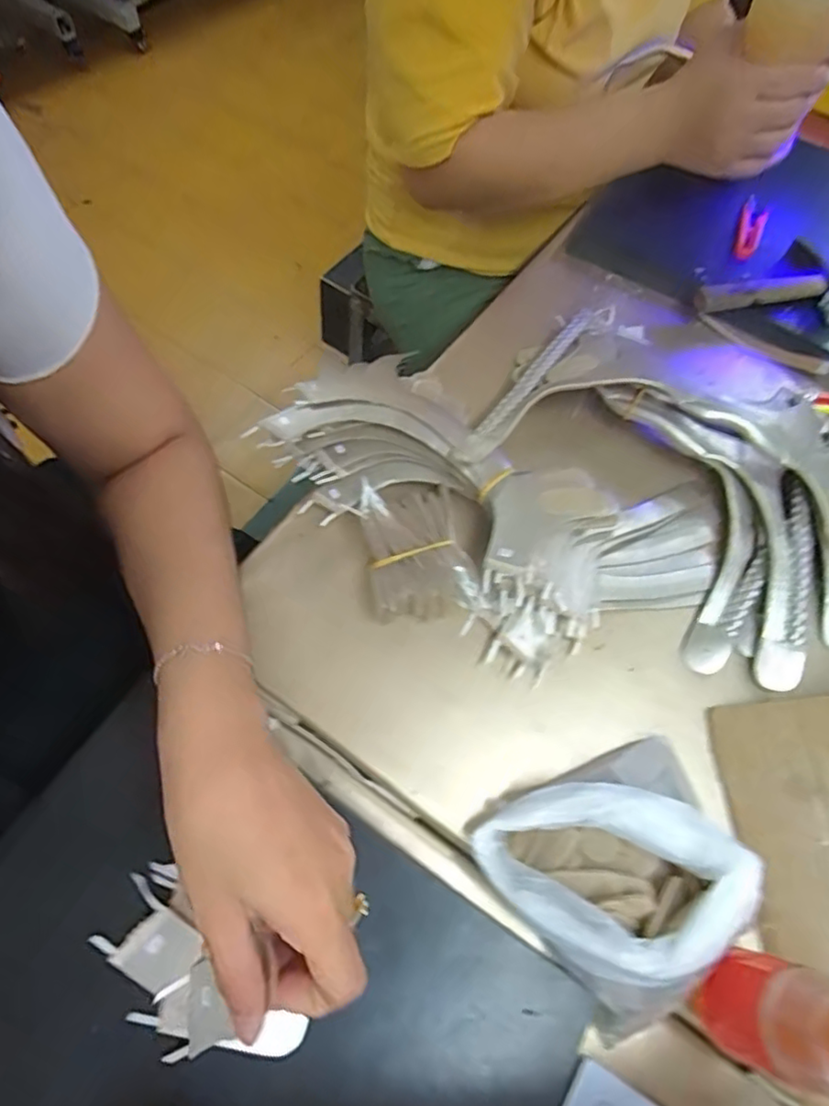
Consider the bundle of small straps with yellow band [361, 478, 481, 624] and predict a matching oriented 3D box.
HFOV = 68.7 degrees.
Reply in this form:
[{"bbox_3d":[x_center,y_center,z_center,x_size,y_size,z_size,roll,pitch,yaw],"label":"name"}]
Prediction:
[{"bbox_3d":[0.000,-0.001,0.416,0.068,0.034,0.093,-7,66,-8],"label":"bundle of small straps with yellow band"}]

